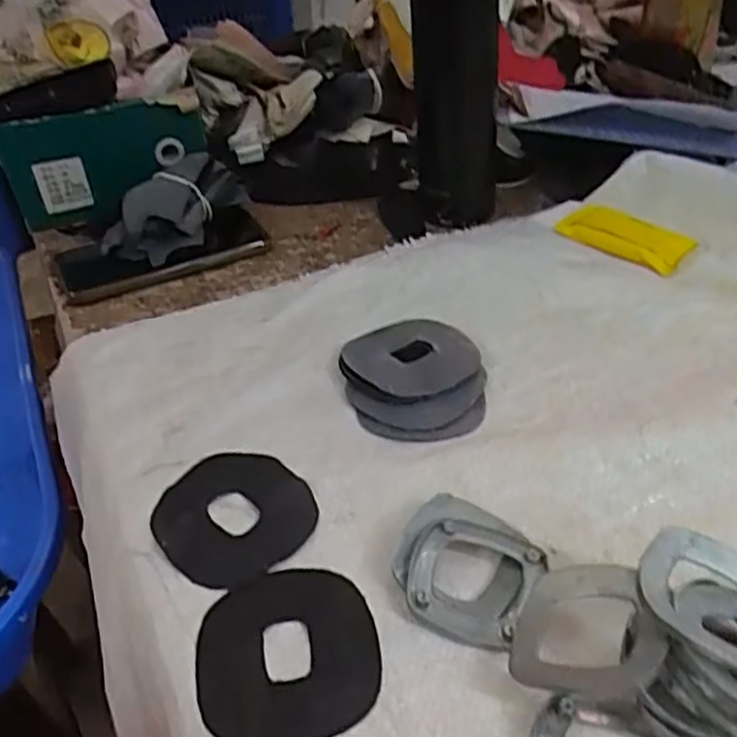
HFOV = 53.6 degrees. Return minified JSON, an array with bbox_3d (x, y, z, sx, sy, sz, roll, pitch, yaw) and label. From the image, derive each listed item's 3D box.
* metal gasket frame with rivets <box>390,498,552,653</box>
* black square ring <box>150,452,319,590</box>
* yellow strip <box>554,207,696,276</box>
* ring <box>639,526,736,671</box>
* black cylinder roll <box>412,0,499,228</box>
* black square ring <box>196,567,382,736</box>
[{"bbox_3d":[0.046,0.091,0.339,0.062,0.016,0.065,15,42,23],"label":"metal gasket frame with rivets"},{"bbox_3d":[-0.070,0.074,0.376,0.075,0.006,0.078,-34,47,-32],"label":"black square ring"},{"bbox_3d":[0.197,-0.103,0.562,0.057,0.005,0.095,-32,46,-30],"label":"yellow strip"},{"bbox_3d":[0.139,0.091,0.289,0.060,0.006,0.060,24,40,9],"label":"ring"},{"bbox_3d":[0.065,-0.226,0.575,0.069,0.207,0.069,-3,38,2],"label":"black cylinder roll"},{"bbox_3d":[-0.035,0.123,0.317,0.076,0.004,0.080,-9,38,-5],"label":"black square ring"}]

